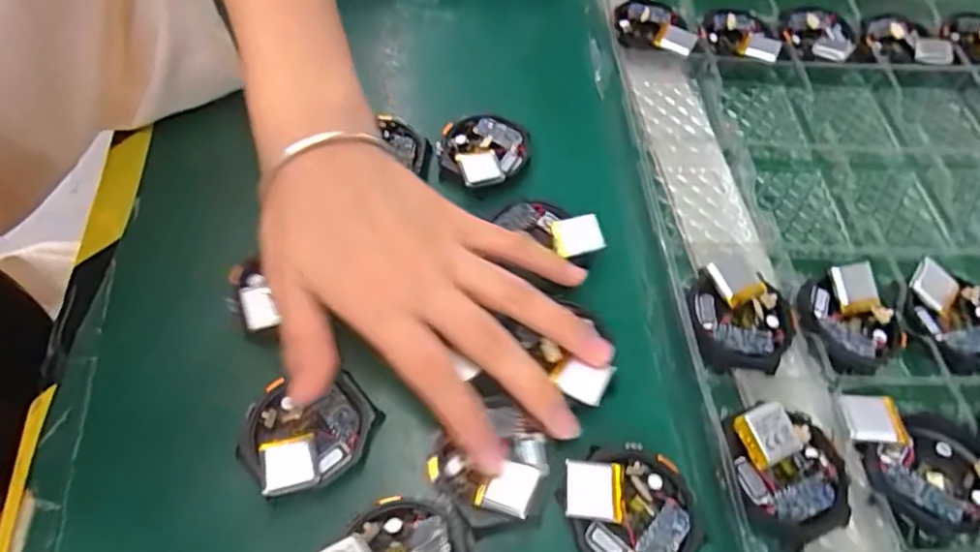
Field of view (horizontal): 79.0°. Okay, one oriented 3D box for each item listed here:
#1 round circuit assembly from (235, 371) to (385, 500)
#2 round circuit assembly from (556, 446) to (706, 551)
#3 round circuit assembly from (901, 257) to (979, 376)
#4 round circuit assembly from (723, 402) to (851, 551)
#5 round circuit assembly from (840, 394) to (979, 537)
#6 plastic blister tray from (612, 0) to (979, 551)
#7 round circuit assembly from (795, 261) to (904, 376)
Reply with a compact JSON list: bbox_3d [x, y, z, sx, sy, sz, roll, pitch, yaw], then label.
[{"bbox_3d":[-0.074,0.063,0.243,0.052,0.010,0.050,2,59,-3],"label":"round circuit assembly"},{"bbox_3d":[0.056,0.092,0.233,0.054,0.012,0.048,39,64,18],"label":"round circuit assembly"},{"bbox_3d":[0.225,0.022,0.289,0.047,0.013,0.050,2,59,-3],"label":"round circuit assembly"},{"bbox_3d":[0.120,0.080,0.238,0.046,0.012,0.052,1,59,-3],"label":"round circuit assembly"},{"bbox_3d":[0.180,0.075,0.243,0.050,0.013,0.056,-4,59,-6],"label":"round circuit assembly"},{"bbox_3d":[0.231,-0.004,0.296,0.288,0.019,0.435,-2,59,-5],"label":"plastic blister tray"},{"bbox_3d":[0.170,0.020,0.280,0.052,0.015,0.045,-34,67,-22],"label":"round circuit assembly"}]

